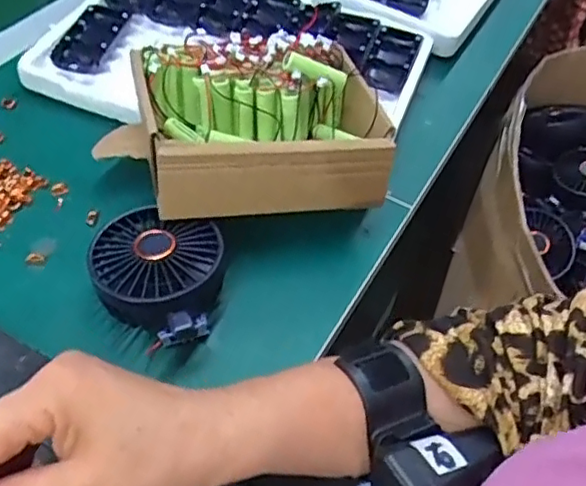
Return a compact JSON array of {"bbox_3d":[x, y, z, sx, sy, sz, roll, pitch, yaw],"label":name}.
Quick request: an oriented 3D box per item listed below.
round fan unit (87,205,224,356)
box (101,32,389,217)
[{"bbox_3d":[-0.093,0.025,0.417,0.083,0.048,0.090,3,50,-4],"label":"round fan unit"},{"bbox_3d":[-0.038,-0.093,0.464,0.201,0.064,0.148,-7,52,-12],"label":"box"}]

